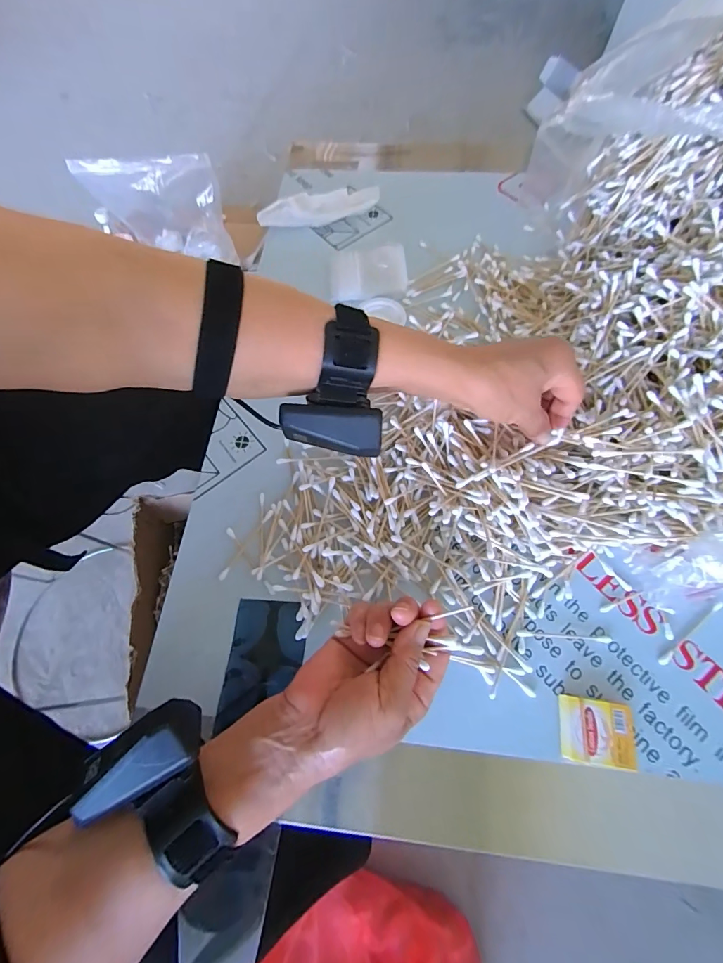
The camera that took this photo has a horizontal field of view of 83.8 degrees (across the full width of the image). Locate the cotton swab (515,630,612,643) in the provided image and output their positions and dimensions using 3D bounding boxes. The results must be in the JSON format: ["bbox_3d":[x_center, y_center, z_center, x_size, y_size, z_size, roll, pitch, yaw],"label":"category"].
[{"bbox_3d":[0.158,0.121,0.314,0.072,0.007,0.005,2,68,3],"label":"cotton swab"}]

